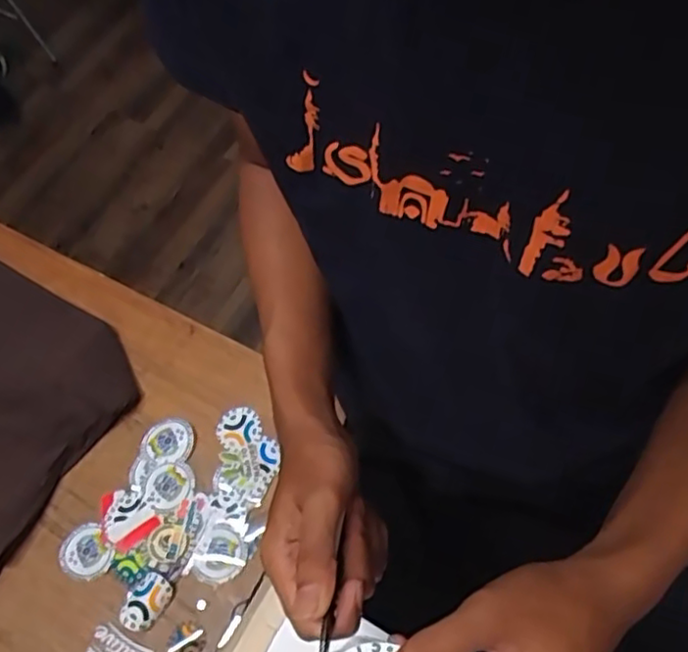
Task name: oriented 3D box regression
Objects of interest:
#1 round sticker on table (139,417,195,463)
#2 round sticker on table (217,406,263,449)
[{"bbox_3d":[-0.209,0.135,0.759,0.062,0.004,0.051,-7,63,3],"label":"round sticker on table"},{"bbox_3d":[-0.125,0.121,0.764,0.050,0.004,0.051,-3,63,5],"label":"round sticker on table"}]

